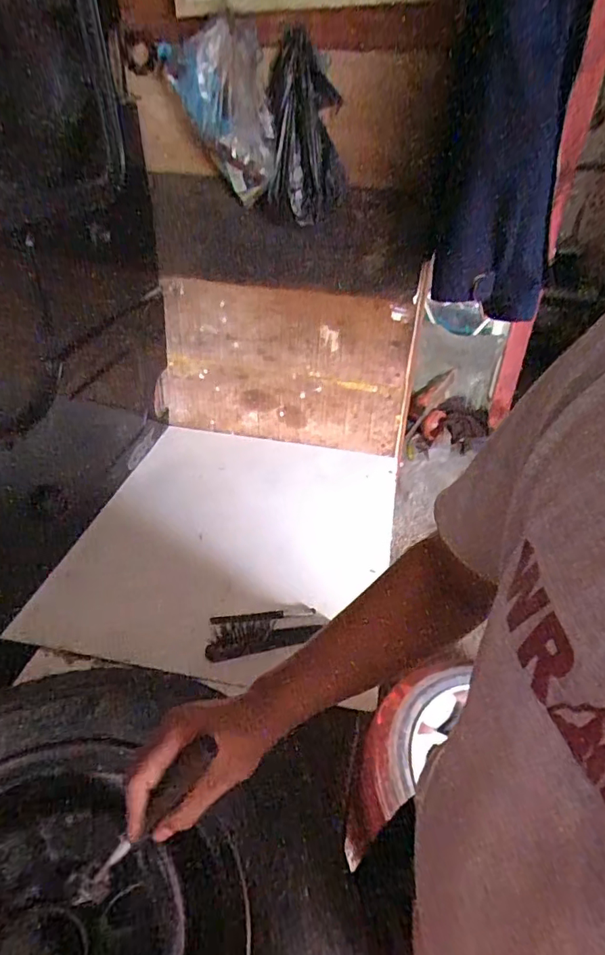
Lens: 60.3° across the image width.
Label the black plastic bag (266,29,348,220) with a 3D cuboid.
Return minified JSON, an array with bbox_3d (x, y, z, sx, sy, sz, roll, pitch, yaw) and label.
[{"bbox_3d":[-0.008,-0.608,0.945,0.139,0.322,0.116,19,66,17],"label":"black plastic bag"}]

